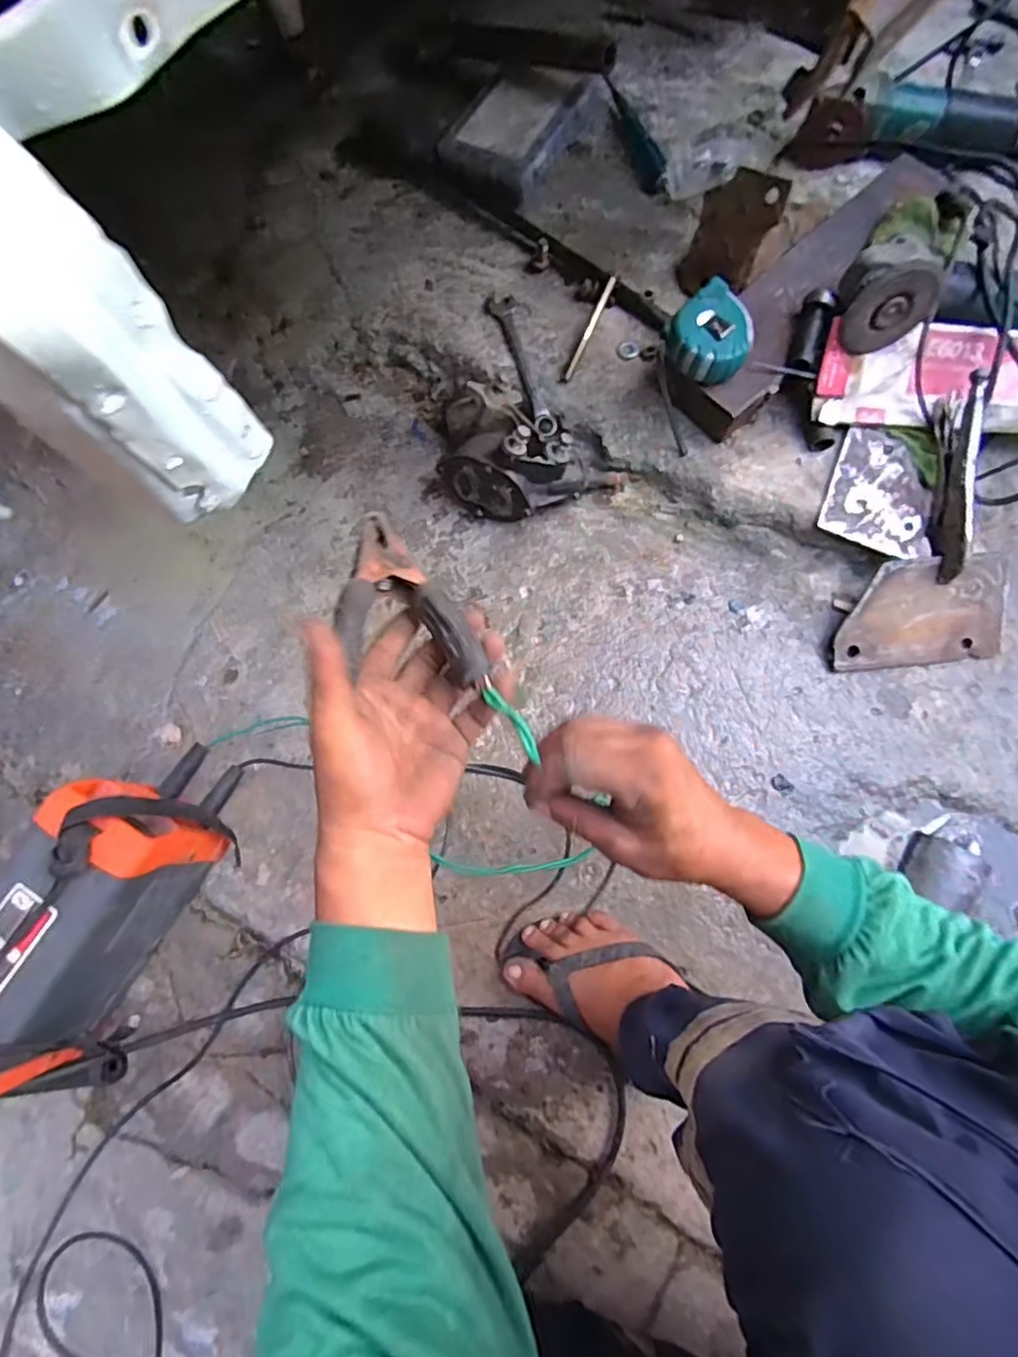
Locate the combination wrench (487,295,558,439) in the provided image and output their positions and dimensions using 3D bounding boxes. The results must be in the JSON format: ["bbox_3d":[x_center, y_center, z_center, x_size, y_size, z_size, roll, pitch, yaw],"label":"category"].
[{"bbox_3d":[0.016,-0.387,0.773,0.034,0.007,0.212,-15,78,-1],"label":"combination wrench"}]

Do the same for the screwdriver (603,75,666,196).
[{"bbox_3d":[0.168,-0.737,0.857,0.040,0.024,0.191,-20,78,-3],"label":"screwdriver"}]

